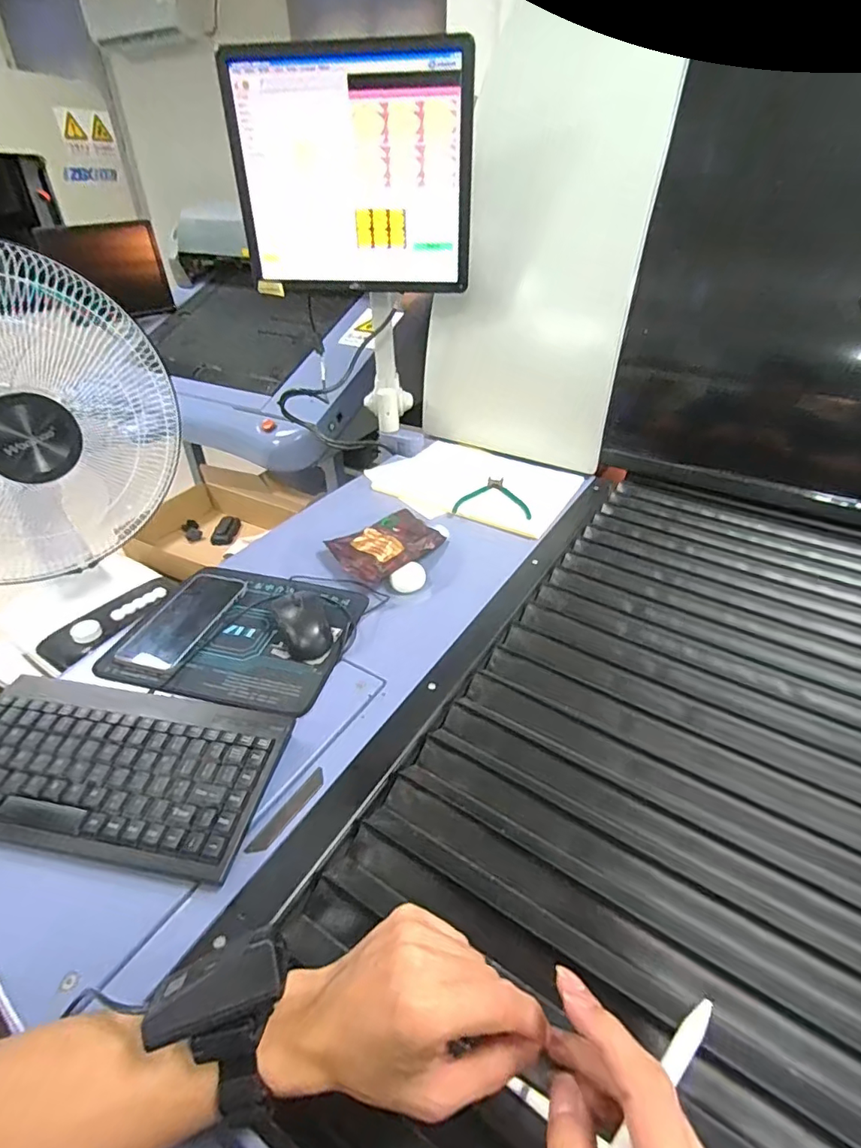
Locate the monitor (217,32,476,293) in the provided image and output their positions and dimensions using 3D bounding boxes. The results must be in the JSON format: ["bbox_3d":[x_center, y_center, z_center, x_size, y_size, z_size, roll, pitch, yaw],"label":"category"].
[{"bbox_3d":[-0.123,-0.613,0.800,0.376,0.291,0.042,5,37,5],"label":"monitor"}]

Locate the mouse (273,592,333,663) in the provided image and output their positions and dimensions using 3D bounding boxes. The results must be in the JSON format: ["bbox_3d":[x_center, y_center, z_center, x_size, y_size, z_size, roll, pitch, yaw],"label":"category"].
[{"bbox_3d":[-0.149,0.054,0.604,0.057,0.036,0.101,-17,42,-23],"label":"mouse"}]

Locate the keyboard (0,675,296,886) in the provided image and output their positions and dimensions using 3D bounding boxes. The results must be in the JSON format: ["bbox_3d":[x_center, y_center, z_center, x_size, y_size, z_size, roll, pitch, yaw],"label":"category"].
[{"bbox_3d":[-0.284,0.170,0.455,0.286,0.026,0.146,7,38,6],"label":"keyboard"}]

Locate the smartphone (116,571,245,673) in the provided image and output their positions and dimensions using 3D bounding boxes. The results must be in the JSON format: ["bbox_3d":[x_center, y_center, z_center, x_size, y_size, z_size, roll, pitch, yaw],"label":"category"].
[{"bbox_3d":[-0.295,0.052,0.623,0.080,0.015,0.156,12,39,12],"label":"smartphone"}]

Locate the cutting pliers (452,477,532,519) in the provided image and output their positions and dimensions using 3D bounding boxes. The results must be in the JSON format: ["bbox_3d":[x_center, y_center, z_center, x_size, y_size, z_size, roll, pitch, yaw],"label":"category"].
[{"bbox_3d":[0.110,-0.134,0.883,0.124,0.015,0.128,8,38,7],"label":"cutting pliers"}]

